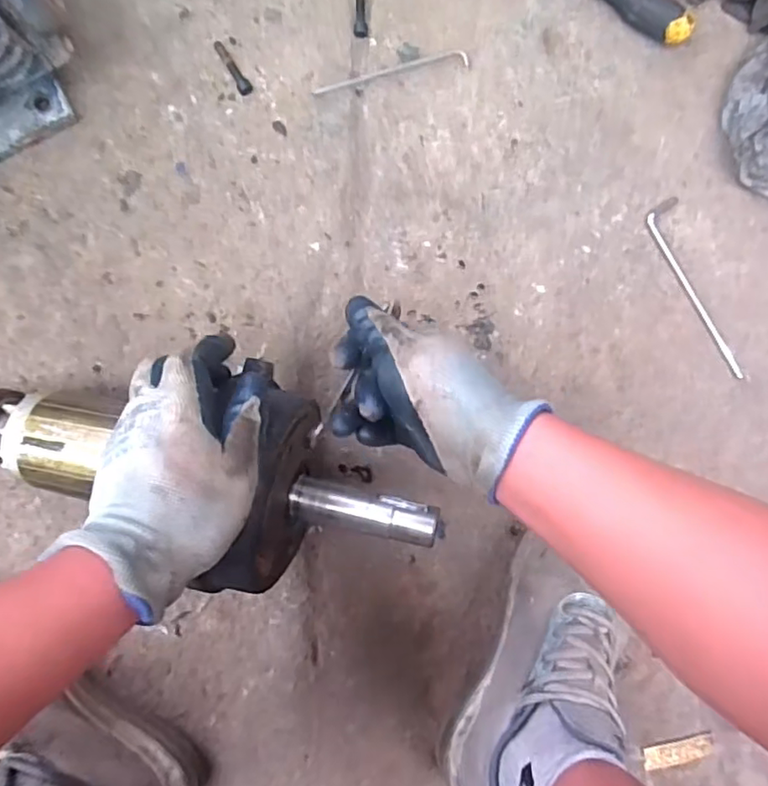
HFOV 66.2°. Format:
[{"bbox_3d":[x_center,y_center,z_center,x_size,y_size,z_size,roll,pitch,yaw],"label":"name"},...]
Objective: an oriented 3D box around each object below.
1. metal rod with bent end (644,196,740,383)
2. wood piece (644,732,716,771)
[{"bbox_3d":[0.308,-0.098,0.574,0.033,0.010,0.186,-30,98,-5],"label":"metal rod with bent end"},{"bbox_3d":[0.305,0.371,0.610,0.074,0.009,0.026,-15,97,-7],"label":"wood piece"}]

